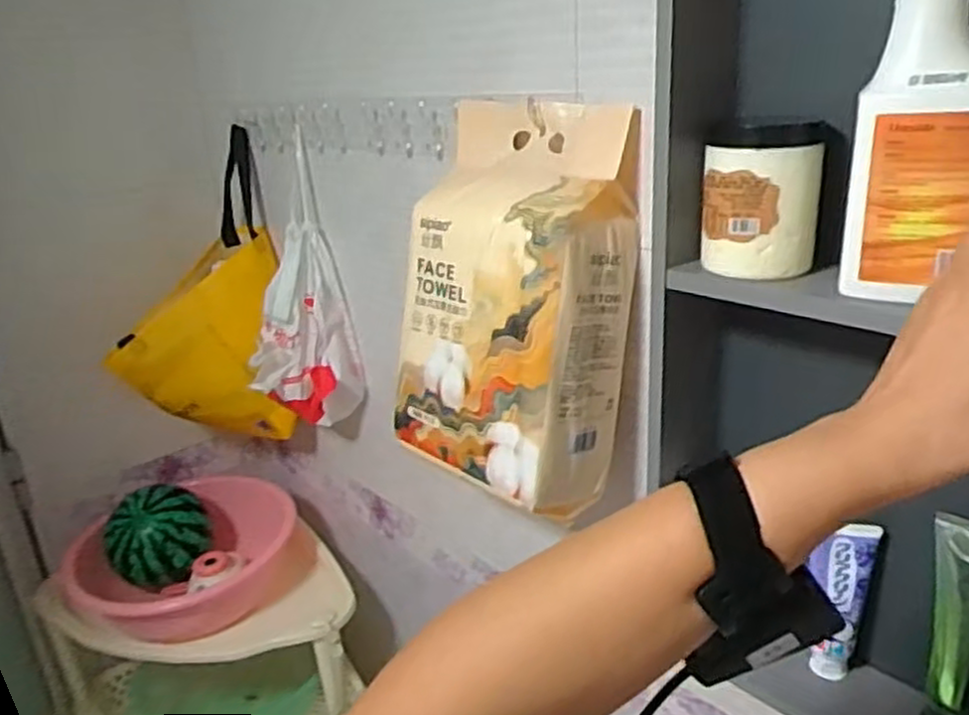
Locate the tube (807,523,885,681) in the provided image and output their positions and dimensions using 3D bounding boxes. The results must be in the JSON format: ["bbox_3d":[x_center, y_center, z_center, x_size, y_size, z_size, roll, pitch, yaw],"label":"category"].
[{"bbox_3d":[0.269,0.187,0.581,0.043,0.130,0.023,5,22,22],"label":"tube"}]

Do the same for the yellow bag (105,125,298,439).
[{"bbox_3d":[-0.418,-0.065,1.108,0.234,0.399,0.198,-7,21,-9],"label":"yellow bag"}]

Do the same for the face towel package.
[{"bbox_3d":[0.023,-0.052,0.706,0.137,0.315,0.199,-21,27,-40],"label":"face towel package"}]

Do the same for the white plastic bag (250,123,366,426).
[{"bbox_3d":[-0.234,-0.072,1.033,0.102,0.335,0.121,5,22,22],"label":"white plastic bag"}]

